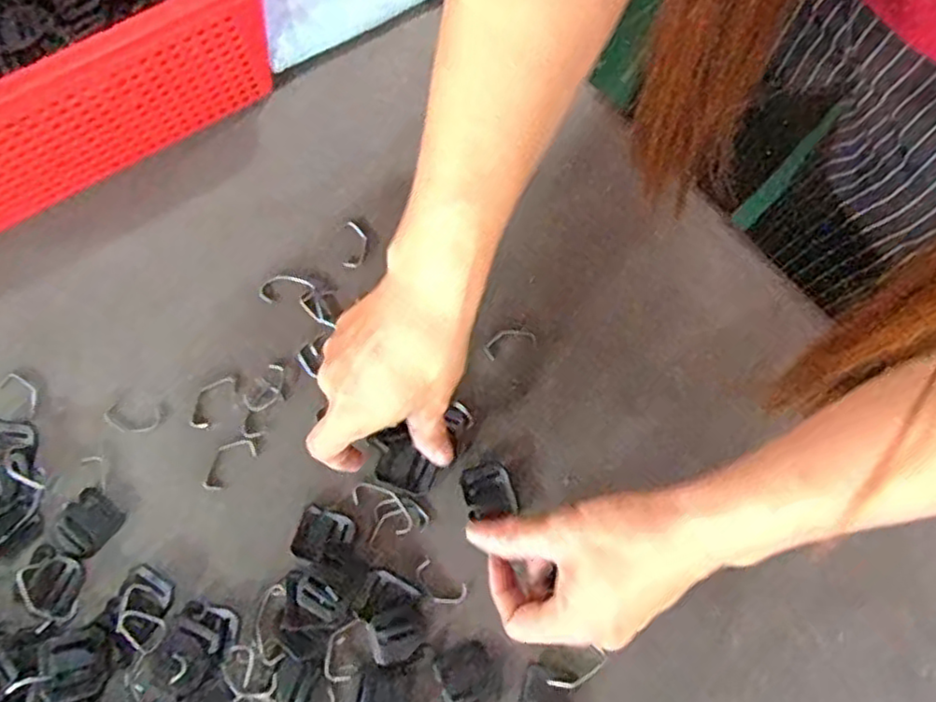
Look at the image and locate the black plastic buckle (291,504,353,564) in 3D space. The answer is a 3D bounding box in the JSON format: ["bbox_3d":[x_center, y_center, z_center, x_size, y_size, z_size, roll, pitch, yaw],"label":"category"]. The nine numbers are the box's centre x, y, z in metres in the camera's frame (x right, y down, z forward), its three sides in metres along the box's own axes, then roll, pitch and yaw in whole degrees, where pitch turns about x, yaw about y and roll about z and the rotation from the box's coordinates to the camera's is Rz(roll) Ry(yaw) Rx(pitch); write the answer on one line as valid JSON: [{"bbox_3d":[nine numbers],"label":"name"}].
[{"bbox_3d":[-0.085,0.108,0.404,0.031,0.004,0.029,18,73,4],"label":"black plastic buckle"}]

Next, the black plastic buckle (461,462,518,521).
[{"bbox_3d":[0.012,0.082,0.411,0.029,0.004,0.030,-11,73,-5],"label":"black plastic buckle"}]

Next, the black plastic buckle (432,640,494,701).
[{"bbox_3d":[-0.002,0.179,0.383,0.030,0.004,0.031,-22,75,-8],"label":"black plastic buckle"}]

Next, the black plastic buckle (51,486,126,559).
[{"bbox_3d":[-0.223,0.101,0.405,0.031,0.004,0.035,35,75,9],"label":"black plastic buckle"}]

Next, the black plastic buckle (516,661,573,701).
[{"bbox_3d":[0.042,0.192,0.380,0.031,0.004,0.034,19,73,4],"label":"black plastic buckle"}]

